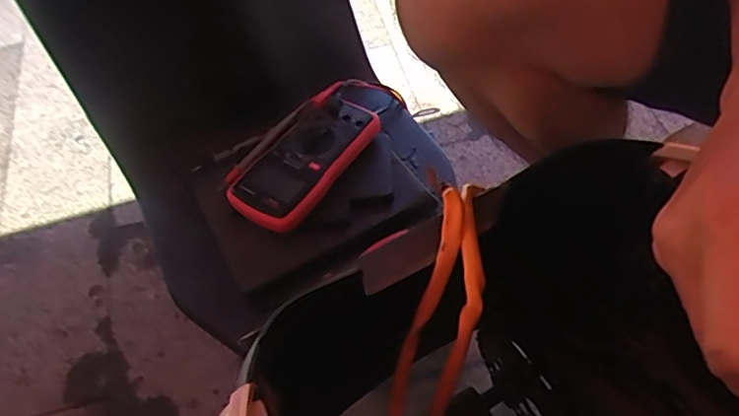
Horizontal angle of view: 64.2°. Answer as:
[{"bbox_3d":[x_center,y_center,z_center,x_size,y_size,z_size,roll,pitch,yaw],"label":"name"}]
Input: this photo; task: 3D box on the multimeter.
[{"bbox_3d":[-0.074,-0.054,0.670,0.102,0.047,0.189,29,64,22],"label":"multimeter"}]

